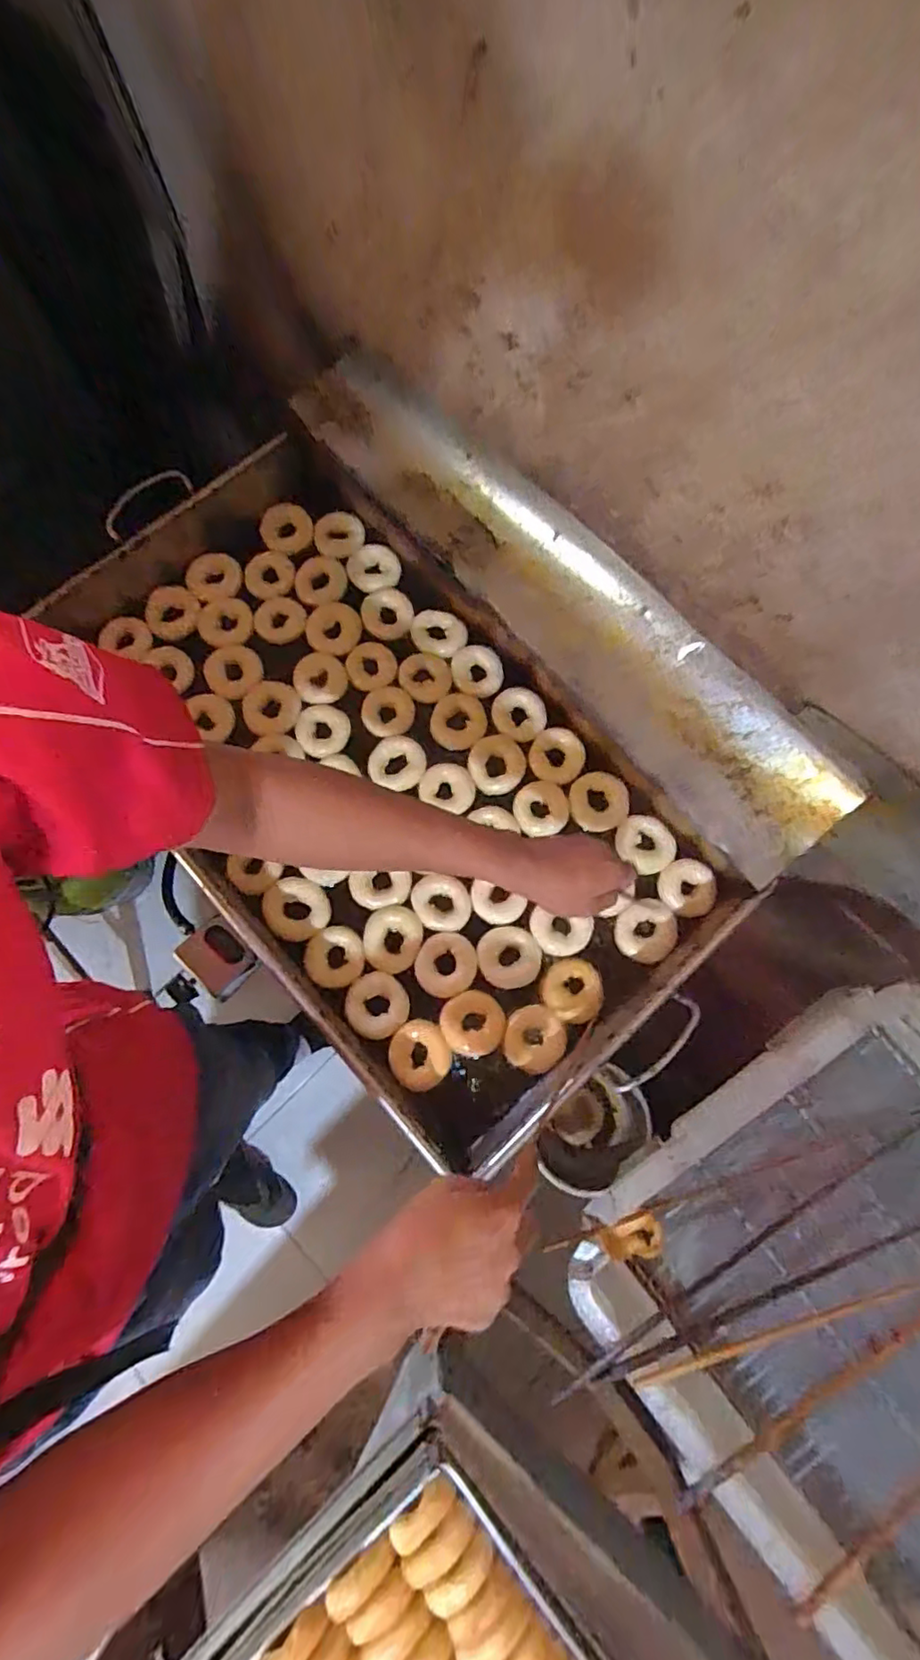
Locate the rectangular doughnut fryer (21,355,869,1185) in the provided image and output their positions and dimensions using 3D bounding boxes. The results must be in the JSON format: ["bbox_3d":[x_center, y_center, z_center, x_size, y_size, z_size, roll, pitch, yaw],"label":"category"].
[{"bbox_3d":[-0.054,-0.120,0.714,0.582,0.173,0.822,-40,82,-9],"label":"rectangular doughnut fryer"}]

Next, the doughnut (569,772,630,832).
[{"bbox_3d":[0.177,-0.036,0.771,0.069,0.023,0.074,0,78,-1],"label":"doughnut"}]

